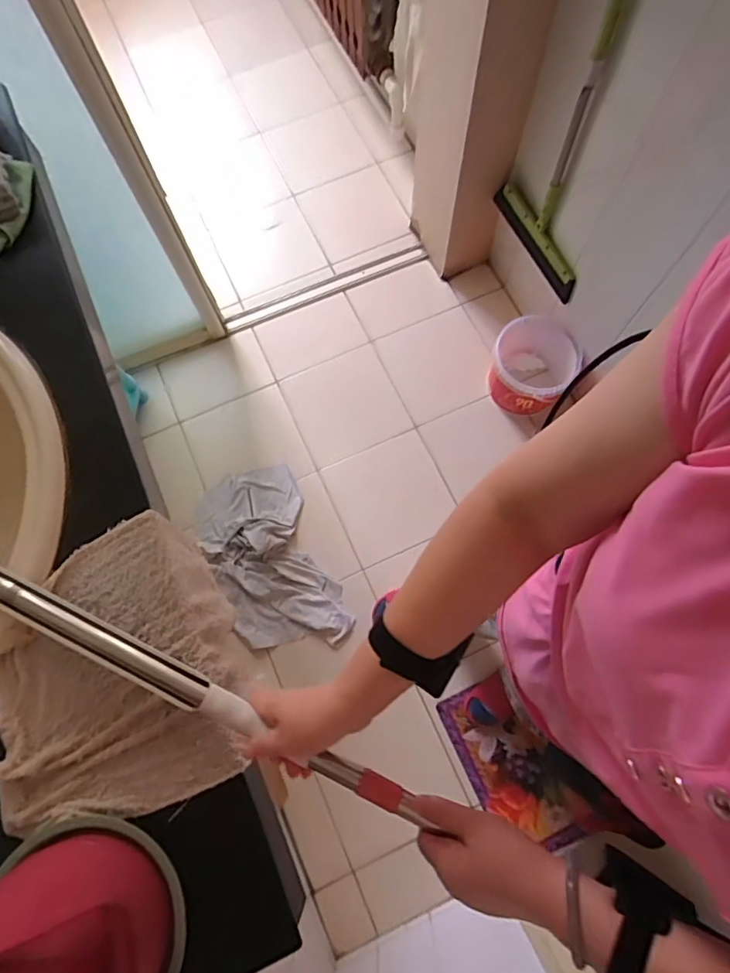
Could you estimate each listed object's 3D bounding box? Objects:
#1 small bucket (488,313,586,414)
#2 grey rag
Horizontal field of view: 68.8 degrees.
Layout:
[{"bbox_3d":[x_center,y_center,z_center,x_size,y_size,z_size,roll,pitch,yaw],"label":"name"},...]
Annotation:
[{"bbox_3d":[0.453,-0.321,1.451,0.217,0.192,0.231,0,74,2],"label":"small bucket"},{"bbox_3d":[-0.247,0.181,1.352,0.274,0.039,0.492,-25,75,-5],"label":"grey rag"}]

